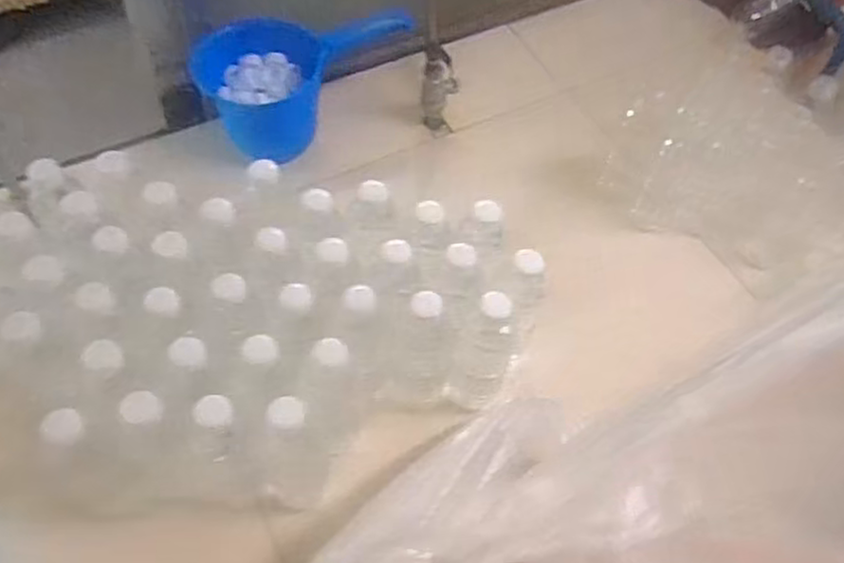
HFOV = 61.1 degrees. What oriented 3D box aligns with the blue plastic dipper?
[{"bbox_3d":[-0.143,-0.265,0.922,0.262,0.135,0.115,-27,62,-19],"label":"blue plastic dipper"}]

